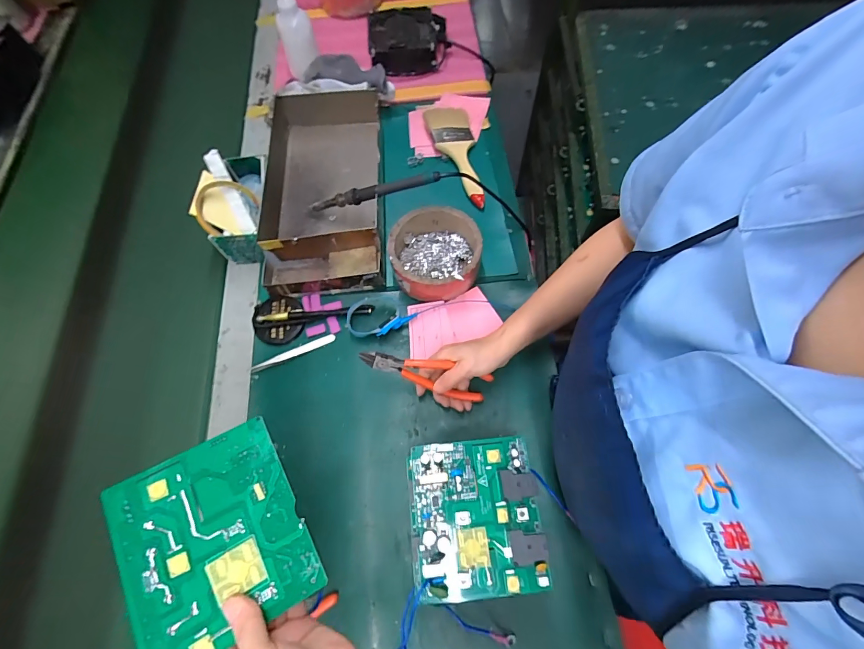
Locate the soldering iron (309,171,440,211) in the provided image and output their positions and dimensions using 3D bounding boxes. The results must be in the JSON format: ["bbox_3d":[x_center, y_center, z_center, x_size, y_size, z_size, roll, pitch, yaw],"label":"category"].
[{"bbox_3d":[-0.085,-0.181,0.541,0.201,0.016,0.015,-5,65,23],"label":"soldering iron"}]

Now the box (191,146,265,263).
[{"bbox_3d":[-0.272,-0.169,0.563,0.084,0.084,0.154,-5,67,1],"label":"box"}]

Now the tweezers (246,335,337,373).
[{"bbox_3d":[-0.183,0.038,0.516,0.113,0.008,0.012,-23,68,-7],"label":"tweezers"}]

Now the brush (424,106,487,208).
[{"bbox_3d":[0.049,-0.276,0.631,0.069,0.026,0.202,-17,67,-5],"label":"brush"}]

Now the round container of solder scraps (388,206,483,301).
[{"bbox_3d":[0.005,-0.094,0.540,0.118,0.052,0.121,-1,67,2],"label":"round container of solder scraps"}]

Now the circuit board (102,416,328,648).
[{"bbox_3d":[-0.155,0.148,0.275,0.114,0.004,0.130,-25,69,-17],"label":"circuit board"}]

